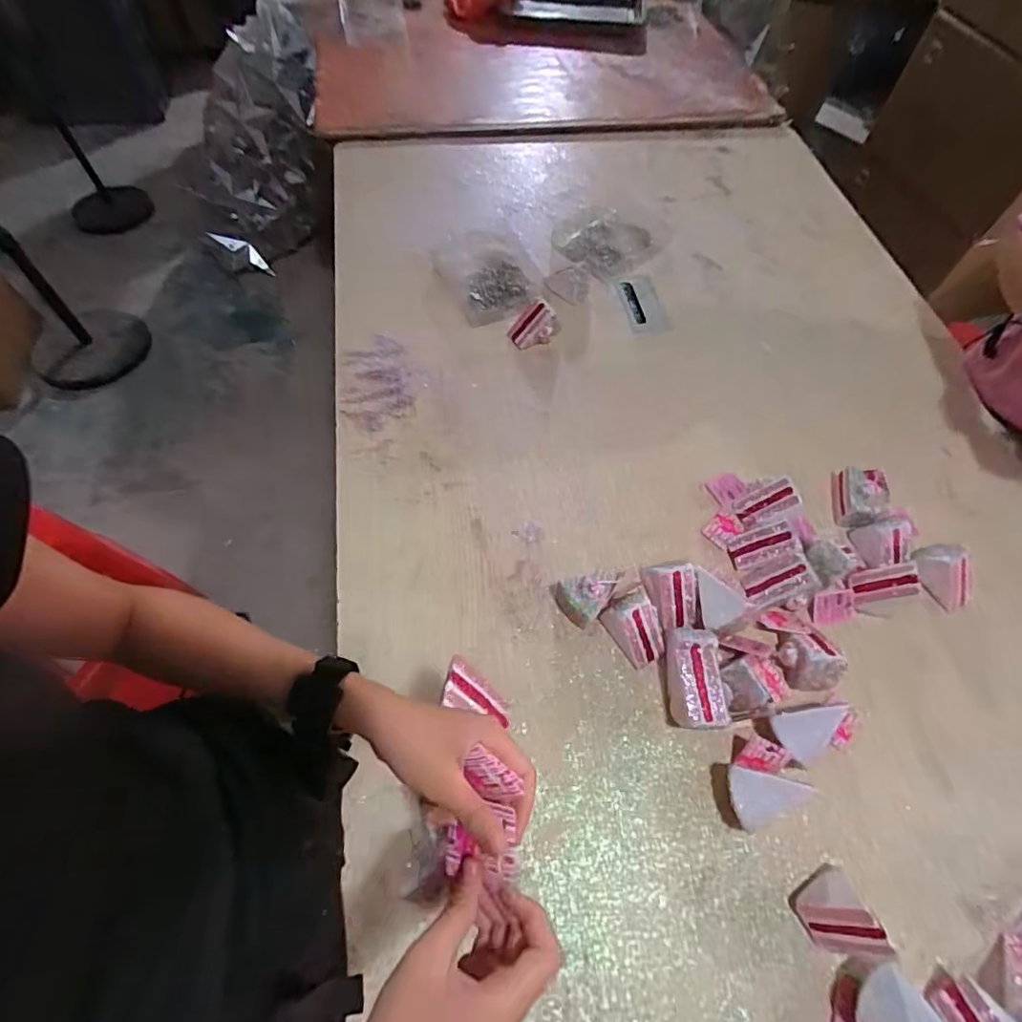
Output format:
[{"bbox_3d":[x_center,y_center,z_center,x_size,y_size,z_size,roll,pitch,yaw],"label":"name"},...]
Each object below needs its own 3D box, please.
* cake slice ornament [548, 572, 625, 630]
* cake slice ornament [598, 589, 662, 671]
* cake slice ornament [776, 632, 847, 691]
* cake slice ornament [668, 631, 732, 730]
[{"bbox_3d":[0.097,0.115,0.686,0.082,0.063,0.063,5,62,-1],"label":"cake slice ornament"},{"bbox_3d":[0.160,0.149,0.669,0.067,0.058,0.084,-29,67,-17],"label":"cake slice ornament"},{"bbox_3d":[0.374,0.184,0.661,0.069,0.054,0.074,-11,63,-9],"label":"cake slice ornament"},{"bbox_3d":[0.218,0.204,0.645,0.055,0.065,0.124,4,60,0],"label":"cake slice ornament"}]

